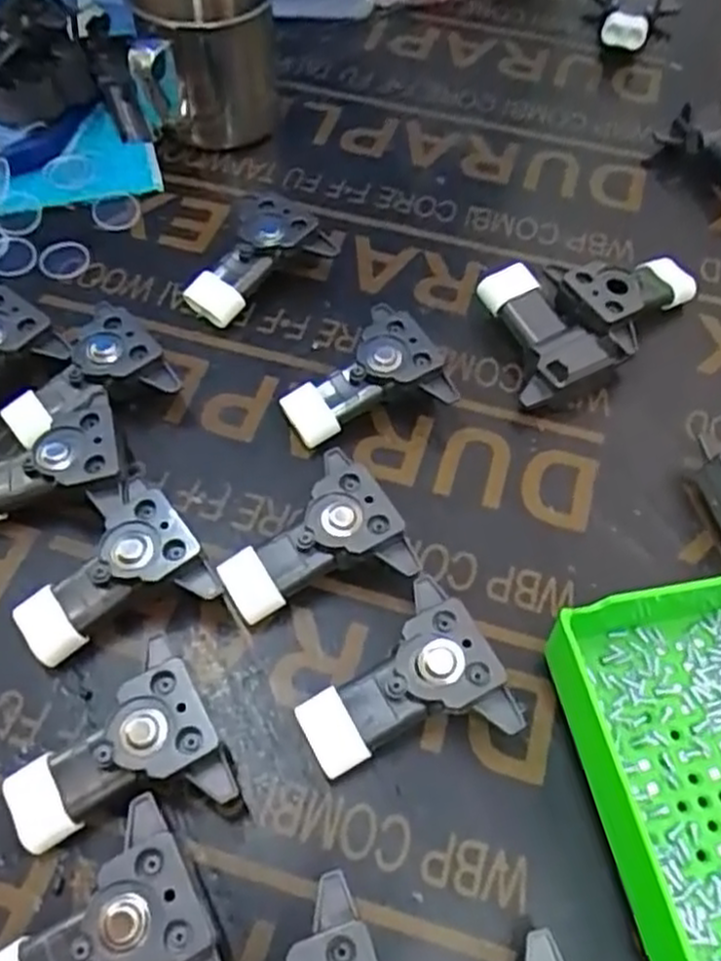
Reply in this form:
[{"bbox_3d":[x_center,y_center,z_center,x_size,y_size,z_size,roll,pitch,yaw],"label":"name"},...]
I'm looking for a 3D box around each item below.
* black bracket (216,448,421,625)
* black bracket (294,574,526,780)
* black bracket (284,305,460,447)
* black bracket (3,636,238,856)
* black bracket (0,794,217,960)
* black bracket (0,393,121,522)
[{"bbox_3d":[-0.020,0.024,0.282,0.062,0.027,0.053,-26,62,-18],"label":"black bracket"},{"bbox_3d":[0.011,0.068,0.256,0.063,0.027,0.055,-19,60,-14],"label":"black bracket"},{"bbox_3d":[0.000,-0.042,0.322,0.067,0.021,0.049,-33,63,-7],"label":"black bracket"},{"bbox_3d":[-0.078,0.088,0.241,0.063,0.027,0.048,-21,61,-15],"label":"black bracket"},{"bbox_3d":[-0.076,0.127,0.217,0.065,0.027,0.054,-16,59,-12],"label":"black bracket"},{"bbox_3d":[-0.123,-0.005,0.293,0.065,0.014,0.038,-24,60,1],"label":"black bracket"}]

